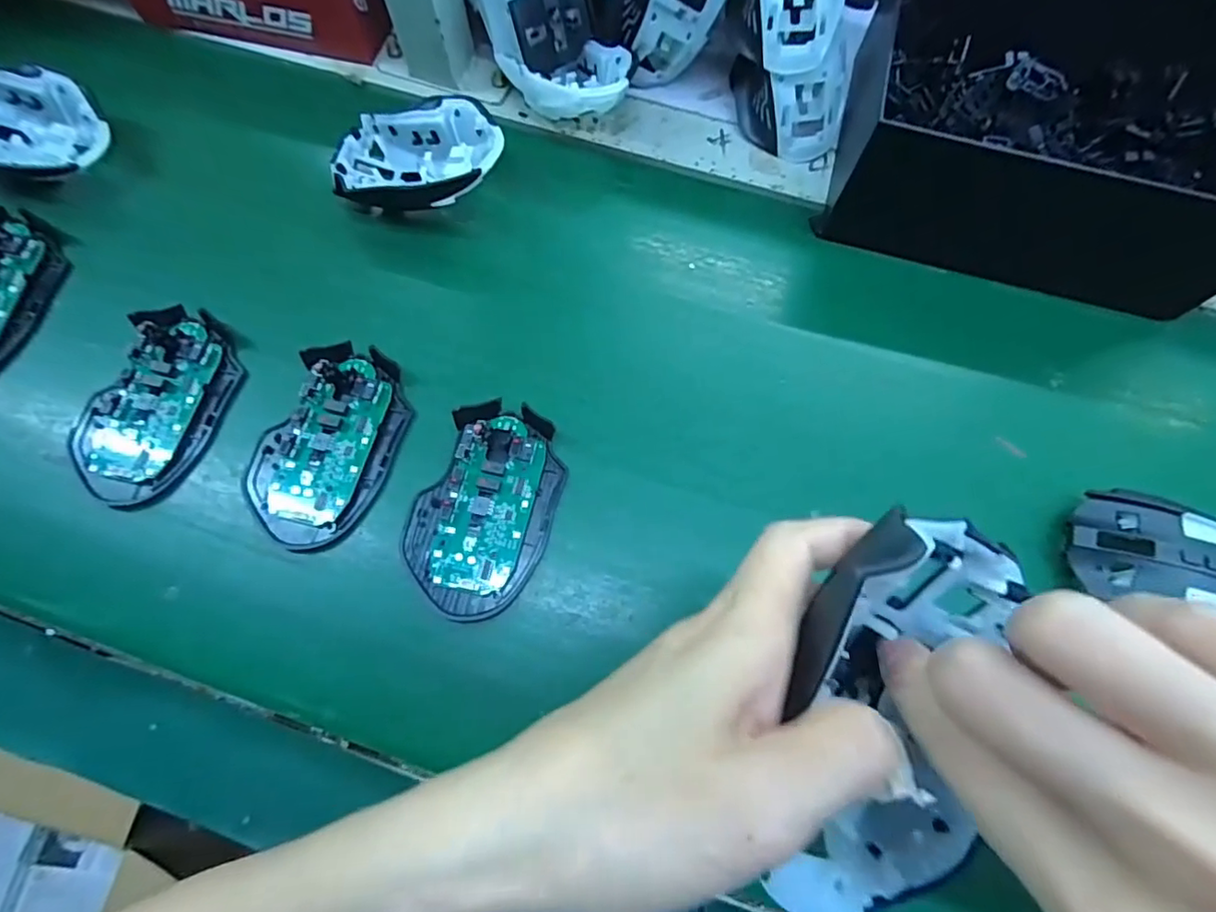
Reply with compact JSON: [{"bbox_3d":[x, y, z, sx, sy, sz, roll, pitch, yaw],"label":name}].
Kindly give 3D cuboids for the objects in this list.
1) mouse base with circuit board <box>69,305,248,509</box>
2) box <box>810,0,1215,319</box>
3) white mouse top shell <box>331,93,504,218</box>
[{"bbox_3d":[-0.256,-0.031,0.329,0.067,0.023,0.114,22,72,7],"label":"mouse base with circuit board"},{"bbox_3d":[0.279,-0.212,0.362,0.222,0.084,0.196,19,72,6],"label":"box"},{"bbox_3d":[-0.121,-0.189,0.375,0.106,0.046,0.072,-3,71,-2],"label":"white mouse top shell"}]

